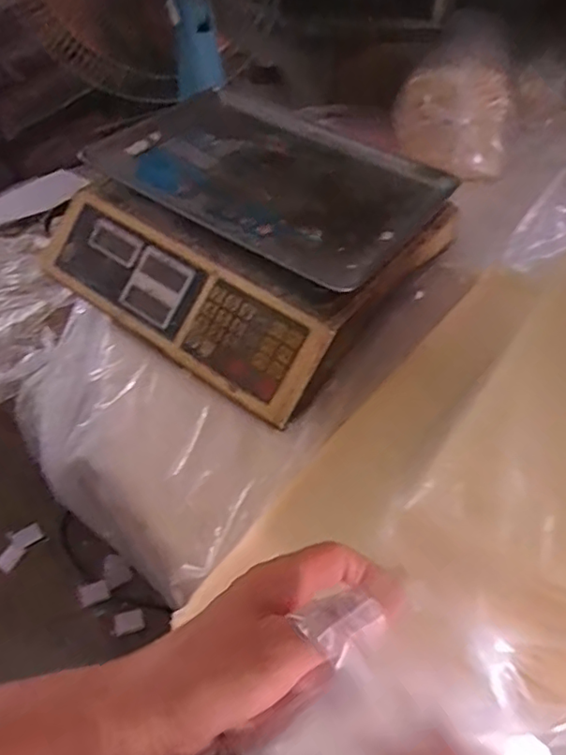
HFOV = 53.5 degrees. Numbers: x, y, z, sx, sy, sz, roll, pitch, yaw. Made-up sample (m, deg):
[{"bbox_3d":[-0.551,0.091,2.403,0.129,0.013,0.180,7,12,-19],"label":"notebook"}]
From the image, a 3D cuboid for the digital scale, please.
[{"bbox_3d":[-0.041,-0.163,0.596,0.345,0.100,0.316,29,54,24],"label":"digital scale"}]

